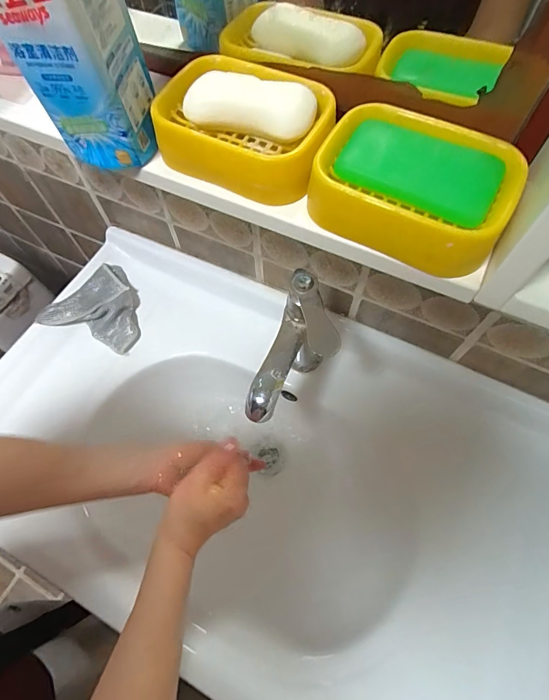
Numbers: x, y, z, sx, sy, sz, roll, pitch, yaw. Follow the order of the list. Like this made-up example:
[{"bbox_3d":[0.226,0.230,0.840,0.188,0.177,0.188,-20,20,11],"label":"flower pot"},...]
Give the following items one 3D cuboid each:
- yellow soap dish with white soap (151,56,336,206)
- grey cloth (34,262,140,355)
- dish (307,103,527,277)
[{"bbox_3d":[-0.020,-0.161,0.270,0.124,0.040,0.090,27,68,14],"label":"yellow soap dish with white soap"},{"bbox_3d":[-0.268,-0.064,0.592,0.140,0.037,0.145,31,69,15],"label":"grey cloth"},{"bbox_3d":[0.087,-0.105,0.244,0.120,0.037,0.095,22,67,11],"label":"dish"}]

